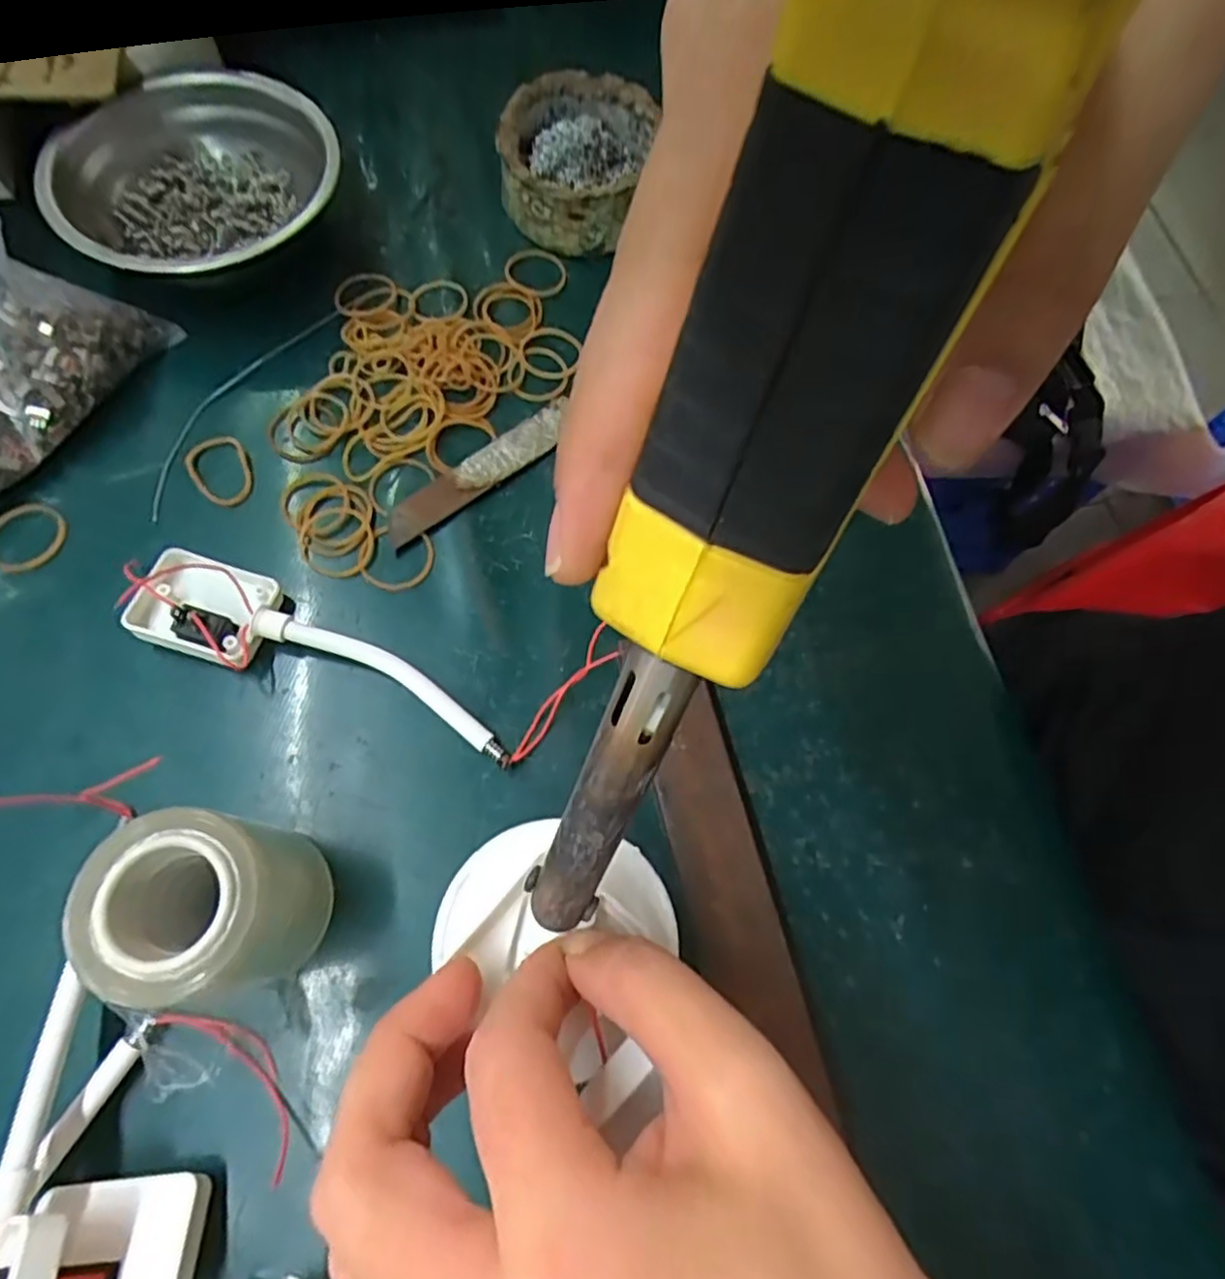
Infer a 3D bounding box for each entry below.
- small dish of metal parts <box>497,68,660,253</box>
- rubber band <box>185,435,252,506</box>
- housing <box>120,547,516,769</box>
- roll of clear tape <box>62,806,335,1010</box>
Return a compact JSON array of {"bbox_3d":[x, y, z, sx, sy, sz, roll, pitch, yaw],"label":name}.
[{"bbox_3d":[-0.020,-0.241,0.358,0.072,0.034,0.085,12,70,1],"label":"small dish of metal parts"},{"bbox_3d":[-0.173,-0.074,0.312,0.025,0.004,0.037,-26,73,-12],"label":"rubber band"},{"bbox_3d":[-0.111,0.005,0.274,0.158,0.023,0.039,22,70,5],"label":"housing"},{"bbox_3d":[-0.122,0.083,0.222,0.048,0.069,0.049,1,70,-3],"label":"roll of clear tape"}]

